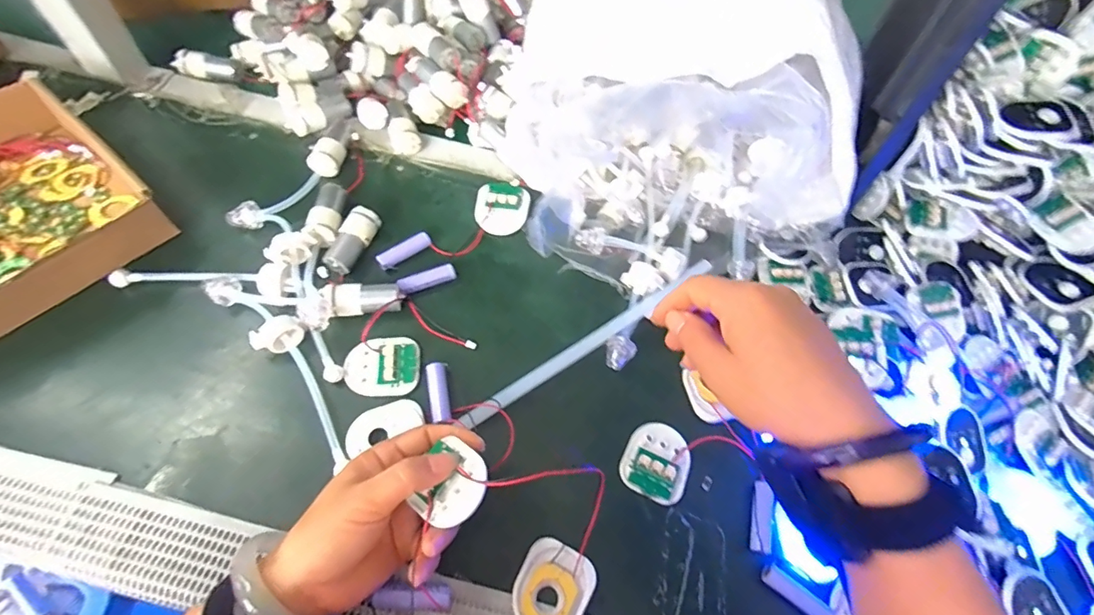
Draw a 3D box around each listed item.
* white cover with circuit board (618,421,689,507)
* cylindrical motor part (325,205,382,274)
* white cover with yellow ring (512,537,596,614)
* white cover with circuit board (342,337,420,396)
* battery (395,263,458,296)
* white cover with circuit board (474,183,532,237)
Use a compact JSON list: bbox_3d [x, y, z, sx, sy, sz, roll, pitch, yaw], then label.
[{"bbox_3d":[0.088,0.122,0.390,0.049,0.011,0.059,22,60,6],"label":"white cover with circuit board"},{"bbox_3d":[-0.177,-0.062,0.450,0.027,0.020,0.065,27,61,9],"label":"cylindrical motor part"},{"bbox_3d":[0.004,0.194,0.339,0.049,0.016,0.057,26,61,9],"label":"white cover with yellow ring"},{"bbox_3d":[-0.133,0.048,0.403,0.058,0.010,0.049,-3,60,-8],"label":"white cover with circuit board"},{"bbox_3d":[-0.107,-0.025,0.445,0.051,0.012,0.014,-21,64,-17],"label":"battery"},{"bbox_3d":[-0.045,-0.097,0.488,0.054,0.007,0.059,12,60,1],"label":"white cover with circuit board"}]

